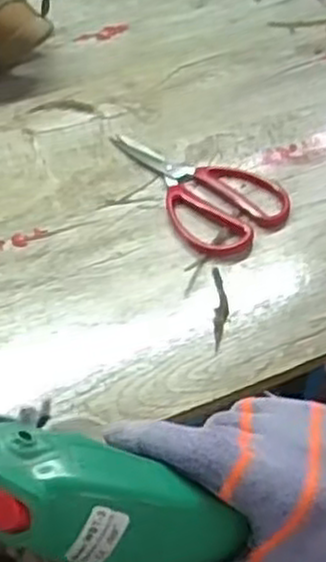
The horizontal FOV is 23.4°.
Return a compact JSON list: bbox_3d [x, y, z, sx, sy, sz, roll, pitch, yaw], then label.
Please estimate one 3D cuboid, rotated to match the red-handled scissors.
[{"bbox_3d":[0.017,-0.089,0.723,0.191,0.015,0.097,36,57,28],"label":"red-handled scissors"}]

